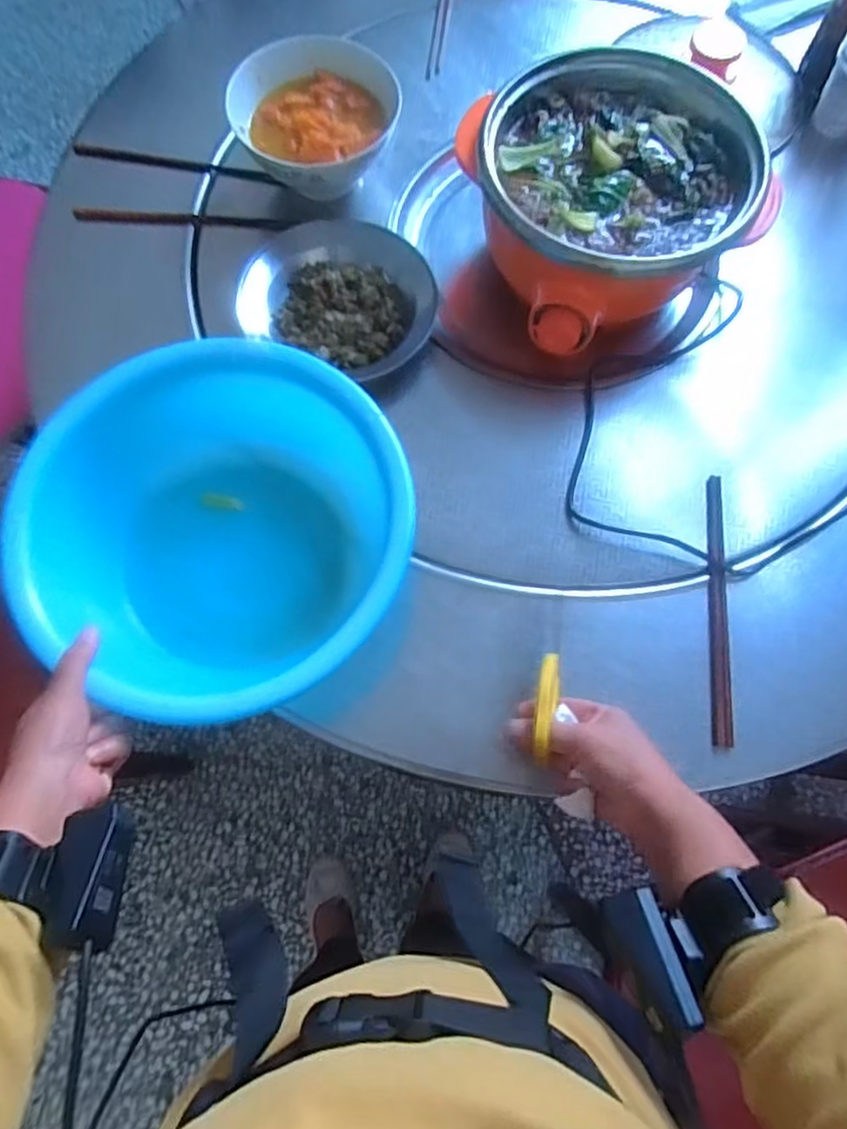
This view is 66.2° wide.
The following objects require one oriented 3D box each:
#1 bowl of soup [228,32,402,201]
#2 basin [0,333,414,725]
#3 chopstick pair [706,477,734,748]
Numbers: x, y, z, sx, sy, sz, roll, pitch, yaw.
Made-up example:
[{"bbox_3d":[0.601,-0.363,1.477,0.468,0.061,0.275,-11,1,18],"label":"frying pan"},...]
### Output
[{"bbox_3d":[-0.111,-0.473,0.703,0.162,0.085,0.167,0,73,0],"label":"bowl of soup"},{"bbox_3d":[-0.161,-0.015,0.536,0.294,0.114,0.269,0,73,0],"label":"basin"},{"bbox_3d":[0.264,0.035,0.578,0.017,0.007,0.244,7,73,2],"label":"chopstick pair"}]

